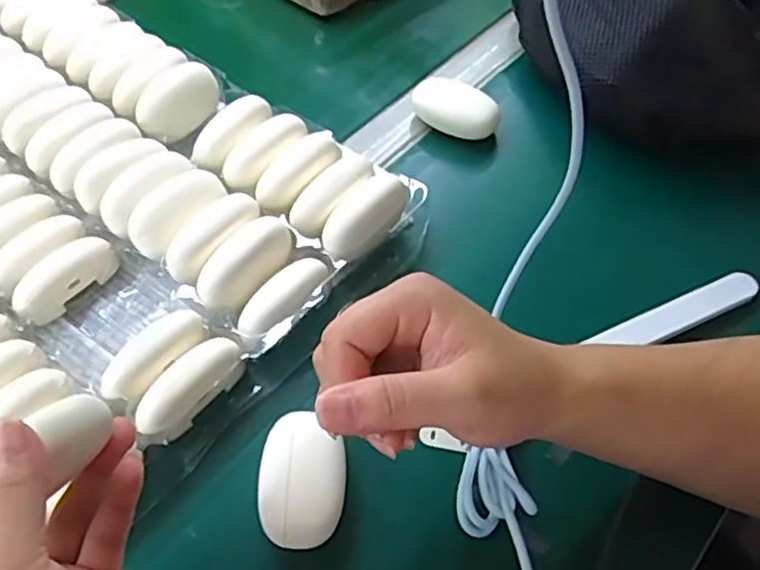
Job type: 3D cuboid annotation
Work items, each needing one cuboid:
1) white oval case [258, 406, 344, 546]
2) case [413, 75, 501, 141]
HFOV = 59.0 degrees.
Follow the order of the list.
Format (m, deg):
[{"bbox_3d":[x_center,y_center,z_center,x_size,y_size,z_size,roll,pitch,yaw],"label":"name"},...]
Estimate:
[{"bbox_3d":[-0.040,0.101,0.348,0.044,0.025,0.065,-3,54,-1],"label":"white oval case"},{"bbox_3d":[0.058,-0.136,0.521,0.067,0.032,0.044,14,55,11],"label":"case"}]

